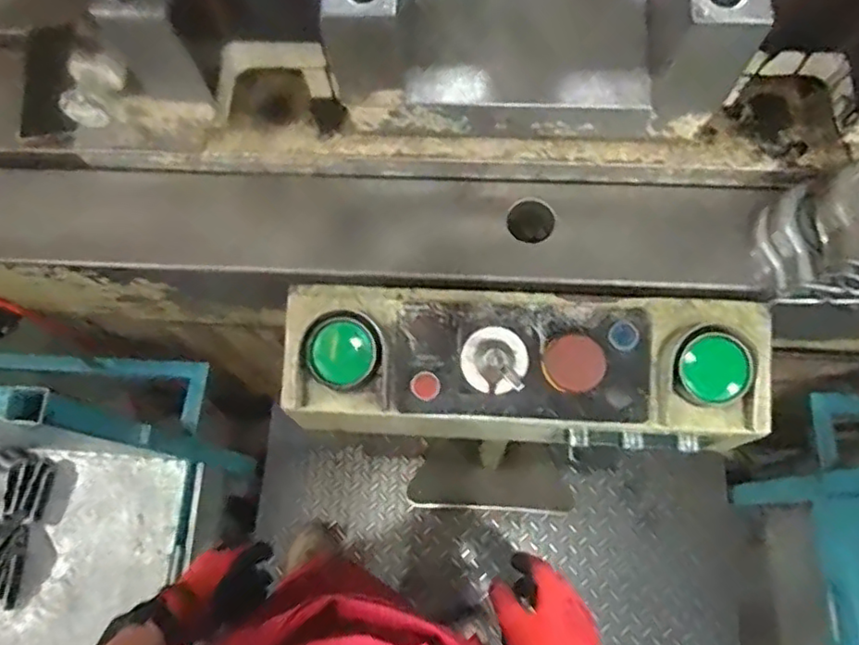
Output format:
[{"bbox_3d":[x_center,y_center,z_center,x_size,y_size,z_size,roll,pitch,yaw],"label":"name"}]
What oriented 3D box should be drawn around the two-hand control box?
[{"bbox_3d":[0.097,0.046,0.679,0.494,0.117,0.137,2,71,3],"label":"two-hand control box"}]

